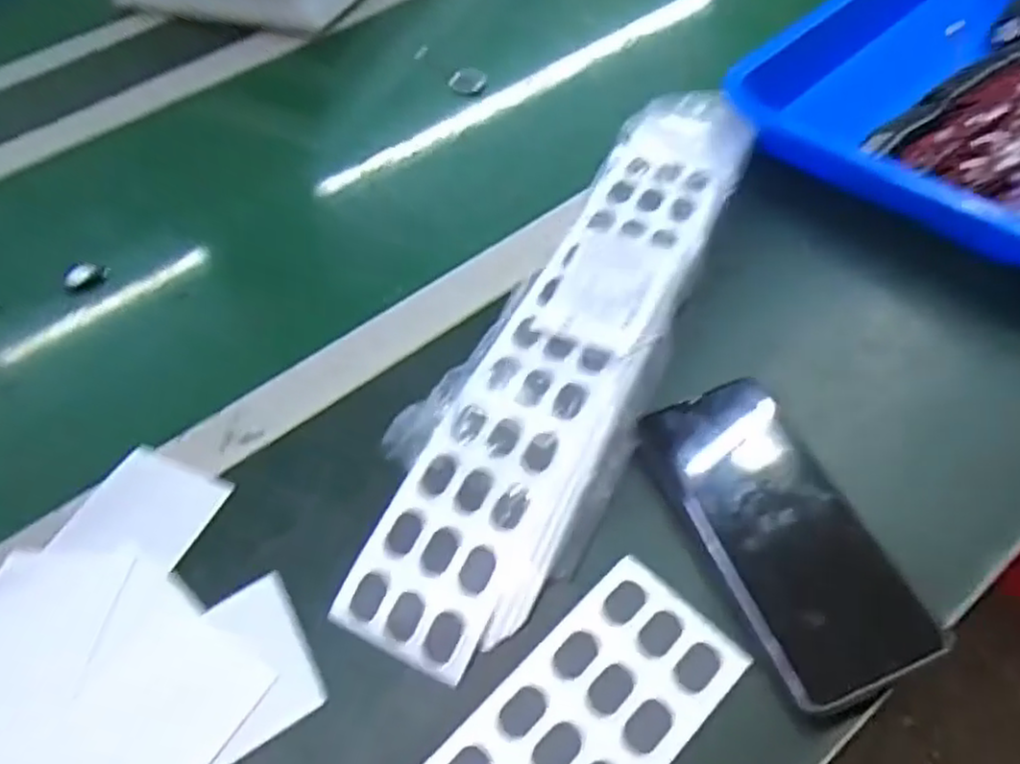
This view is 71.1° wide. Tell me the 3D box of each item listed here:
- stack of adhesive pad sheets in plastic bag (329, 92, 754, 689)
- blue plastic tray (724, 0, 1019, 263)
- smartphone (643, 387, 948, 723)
[{"bbox_3d":[0.050,-0.040,0.432,0.109,0.030,0.435,21,58,20],"label":"stack of adhesive pad sheets in plastic bag"},{"bbox_3d":[0.367,-0.236,0.528,0.363,0.056,0.270,-39,59,-21],"label":"blue plastic tray"},{"bbox_3d":[0.133,0.071,0.352,0.078,0.009,0.161,-21,54,-9],"label":"smartphone"}]

